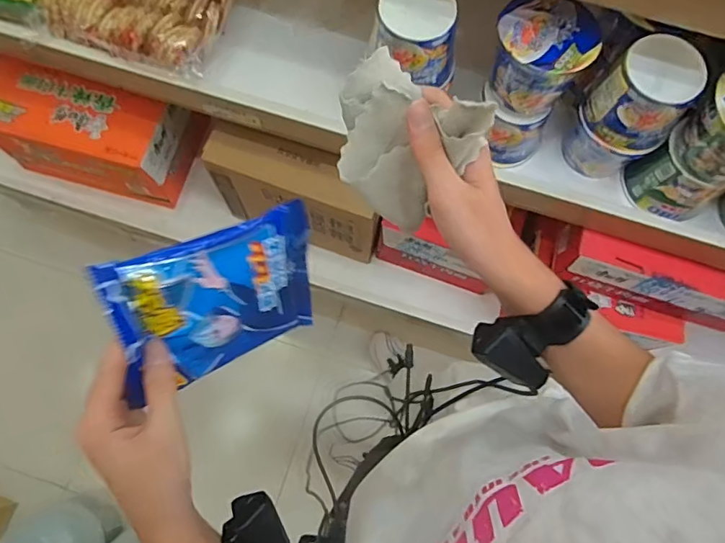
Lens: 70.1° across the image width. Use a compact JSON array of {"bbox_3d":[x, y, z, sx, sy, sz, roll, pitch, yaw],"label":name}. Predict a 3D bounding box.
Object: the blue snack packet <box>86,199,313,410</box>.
[{"bbox_3d":[-0.109,0.024,0.412,0.171,0.120,0.012,-26,38,-37],"label":"blue snack packet"}]

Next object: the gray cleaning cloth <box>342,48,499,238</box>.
[{"bbox_3d":[0.022,-0.093,0.380,0.076,0.104,0.102,-44,80,-12],"label":"gray cleaning cloth"}]

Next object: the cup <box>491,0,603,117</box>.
[{"bbox_3d":[0.245,-0.300,0.719,0.125,0.111,0.132,0,75,-2],"label":"cup"}]

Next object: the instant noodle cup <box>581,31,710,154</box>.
[{"bbox_3d":[0.385,-0.236,0.710,0.108,0.111,0.113,0,75,-2],"label":"instant noodle cup"}]

